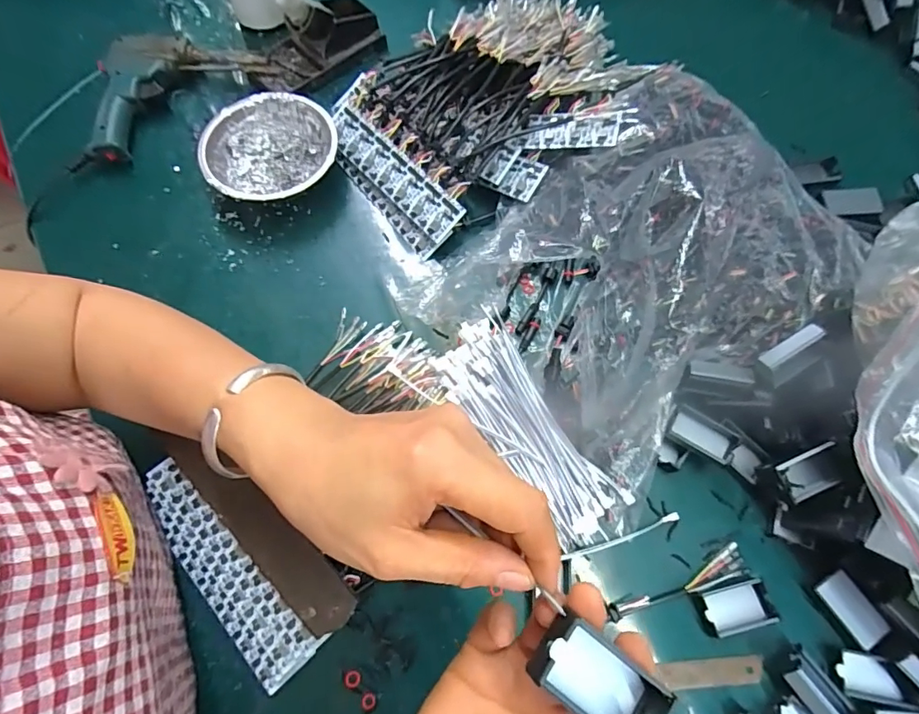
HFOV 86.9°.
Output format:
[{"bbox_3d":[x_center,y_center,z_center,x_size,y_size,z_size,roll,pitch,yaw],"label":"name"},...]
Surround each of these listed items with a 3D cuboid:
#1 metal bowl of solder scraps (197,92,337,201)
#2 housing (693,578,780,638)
[{"bbox_3d":[-0.184,-0.200,0.483,0.126,0.042,0.119,0,71,1],"label":"metal bowl of solder scraps"},{"bbox_3d":[0.210,0.193,0.369,0.052,0.009,0.034,-13,72,-4],"label":"housing"}]

